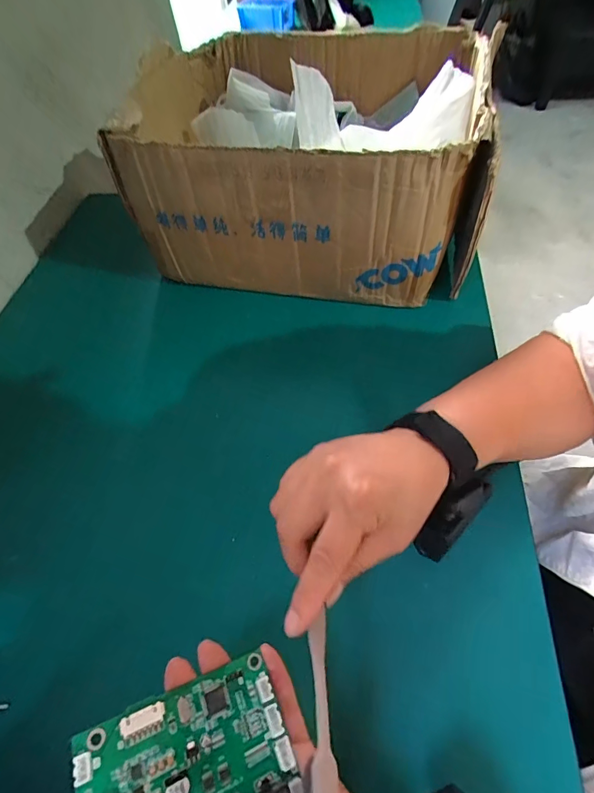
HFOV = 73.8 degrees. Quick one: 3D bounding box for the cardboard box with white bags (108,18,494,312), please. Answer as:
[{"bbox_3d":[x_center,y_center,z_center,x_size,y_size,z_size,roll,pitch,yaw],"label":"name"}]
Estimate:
[{"bbox_3d":[0.015,-0.303,0.468,0.392,0.223,0.314,10,58,12],"label":"cardboard box with white bags"}]

